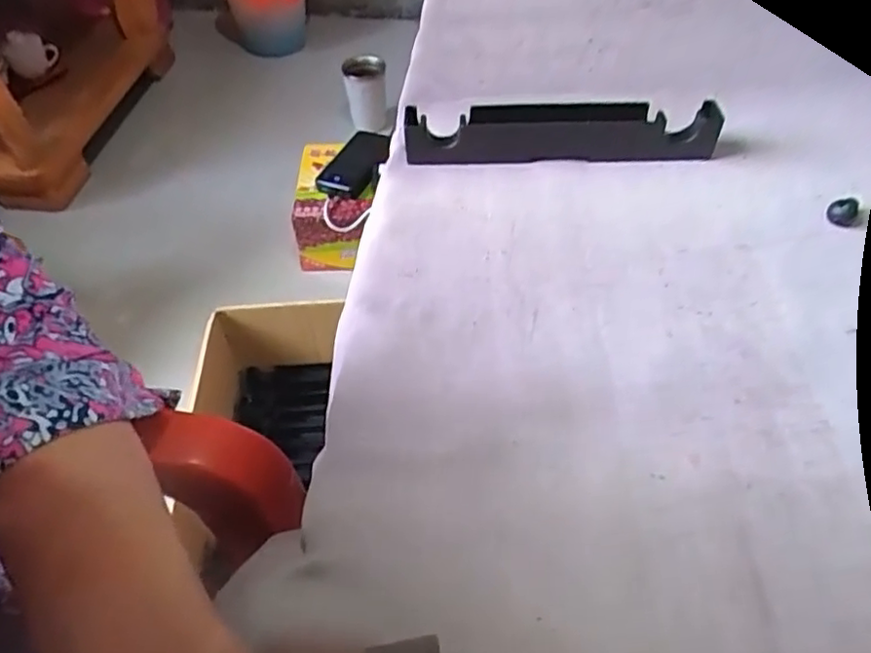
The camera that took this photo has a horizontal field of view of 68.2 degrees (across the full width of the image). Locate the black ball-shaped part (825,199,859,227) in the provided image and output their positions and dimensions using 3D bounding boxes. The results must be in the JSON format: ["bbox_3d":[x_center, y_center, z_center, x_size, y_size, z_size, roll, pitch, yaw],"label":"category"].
[{"bbox_3d":[0.236,-0.066,0.373,0.016,0.013,0.016,28,56,24],"label":"black ball-shaped part"}]

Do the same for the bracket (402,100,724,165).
[{"bbox_3d":[0.079,-0.126,0.420,0.194,0.032,0.028,0,49,2],"label":"bracket"}]

